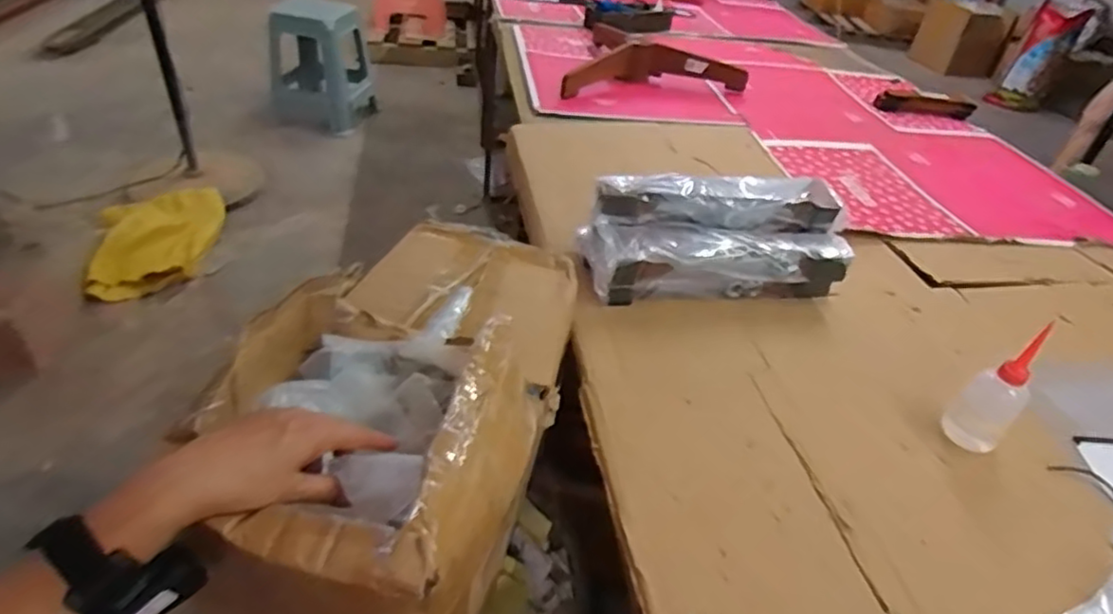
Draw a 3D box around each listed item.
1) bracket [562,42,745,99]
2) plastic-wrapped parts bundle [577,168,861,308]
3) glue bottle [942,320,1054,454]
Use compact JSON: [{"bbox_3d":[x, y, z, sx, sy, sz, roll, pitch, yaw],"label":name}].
[{"bbox_3d":[0.230,-0.572,1.561,0.474,0.086,0.114,-6,41,-15],"label":"bracket"},{"bbox_3d":[0.226,-0.094,0.928,0.356,0.143,0.145,-4,41,-10],"label":"plastic-wrapped parts bundle"},{"bbox_3d":[0.504,0.094,0.726,0.059,0.153,0.061,-13,43,-20],"label":"glue bottle"}]

